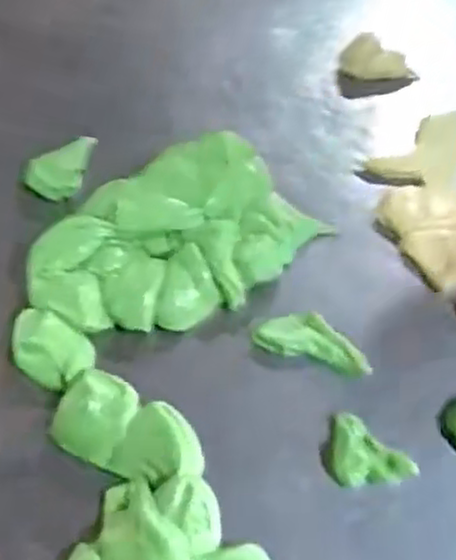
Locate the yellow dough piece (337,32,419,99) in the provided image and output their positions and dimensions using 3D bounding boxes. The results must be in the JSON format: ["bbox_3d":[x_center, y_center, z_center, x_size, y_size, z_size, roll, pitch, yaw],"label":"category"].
[{"bbox_3d":[0.142,-0.211,0.754,0.081,0.042,0.063,-25,59,-17],"label":"yellow dough piece"}]

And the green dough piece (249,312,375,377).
[{"bbox_3d":[0.064,0.045,0.556,0.085,0.010,0.038,16,56,10],"label":"green dough piece"}]

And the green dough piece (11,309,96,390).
[{"bbox_3d":[-0.128,0.051,0.539,0.069,0.025,0.043,31,60,19],"label":"green dough piece"}]

